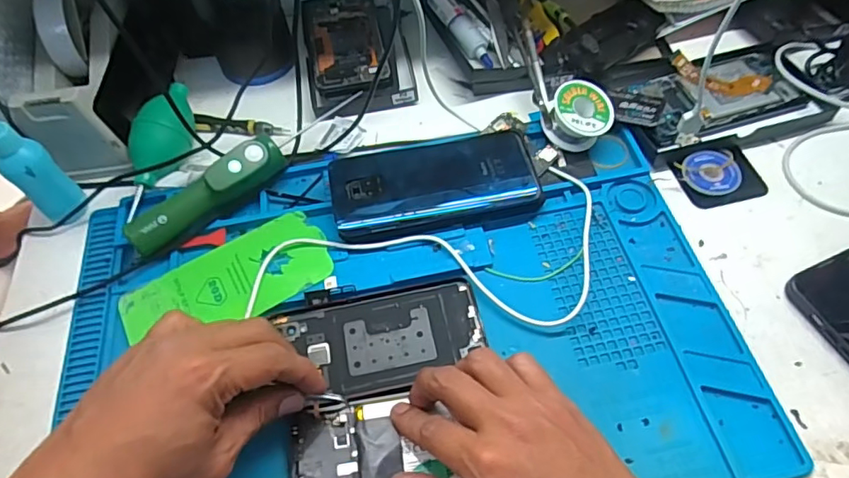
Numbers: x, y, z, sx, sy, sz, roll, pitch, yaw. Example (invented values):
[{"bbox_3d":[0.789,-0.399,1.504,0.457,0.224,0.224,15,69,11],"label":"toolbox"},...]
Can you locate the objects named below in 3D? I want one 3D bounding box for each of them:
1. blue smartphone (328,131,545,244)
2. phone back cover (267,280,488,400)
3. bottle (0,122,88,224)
[{"bbox_3d":[0.009,-0.045,0.447,0.165,0.013,0.081,-9,61,-5],"label":"blue smartphone"},{"bbox_3d":[-0.028,0.073,0.394,0.140,0.007,0.073,-13,58,-4],"label":"phone back cover"},{"bbox_3d":[-0.310,-0.055,0.428,0.027,0.114,0.034,32,65,21],"label":"bottle"}]

